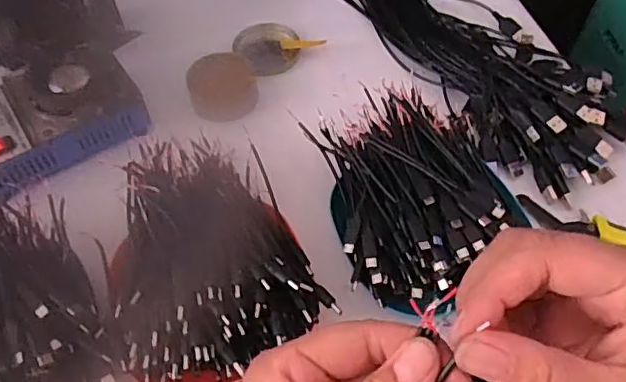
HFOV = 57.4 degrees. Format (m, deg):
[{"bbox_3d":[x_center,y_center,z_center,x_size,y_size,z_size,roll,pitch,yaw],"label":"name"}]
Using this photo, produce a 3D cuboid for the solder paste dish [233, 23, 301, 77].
[{"bbox_3d":[-0.044,-0.147,0.585,0.064,0.014,0.065,0,57,0],"label":"solder paste dish"}]

